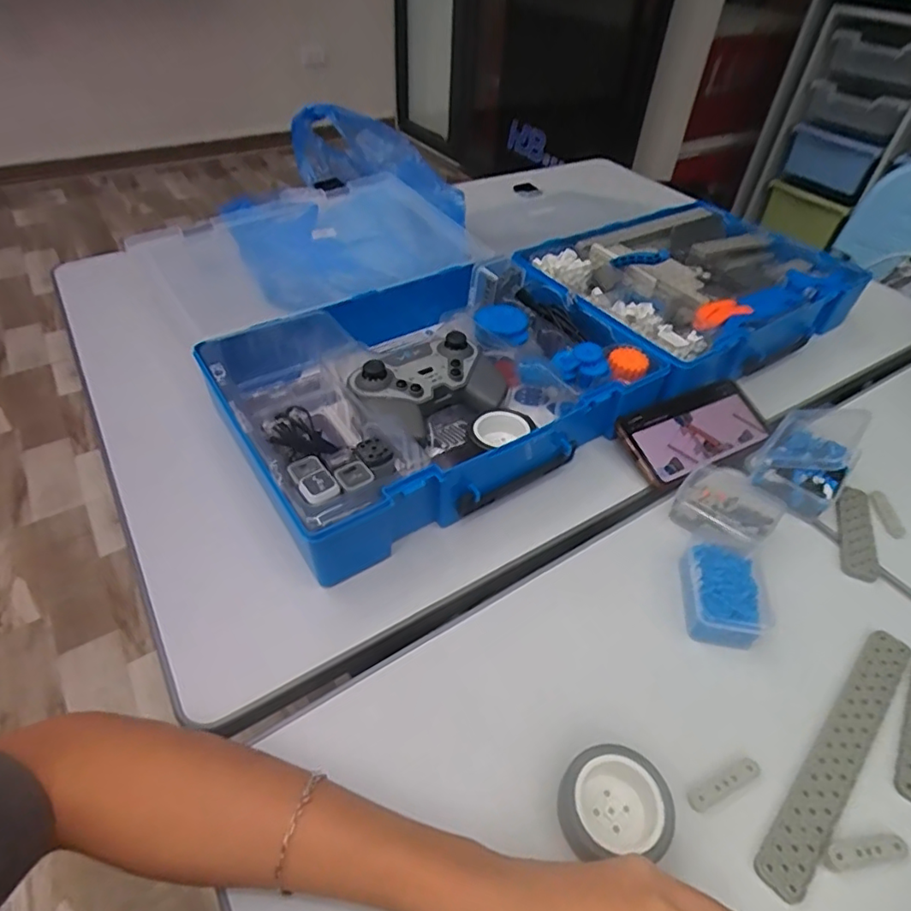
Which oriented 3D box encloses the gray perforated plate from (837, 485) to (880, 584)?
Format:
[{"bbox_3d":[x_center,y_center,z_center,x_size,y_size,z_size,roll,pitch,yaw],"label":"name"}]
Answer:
[{"bbox_3d":[0.337,0.063,0.471,0.027,0.005,0.102,18,47,14],"label":"gray perforated plate"}]

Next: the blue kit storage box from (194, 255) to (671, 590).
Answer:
[{"bbox_3d":[-0.023,-0.075,0.532,0.371,0.070,0.280,-26,52,-26],"label":"blue kit storage box"}]

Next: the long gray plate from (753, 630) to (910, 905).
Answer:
[{"bbox_3d":[0.244,0.182,0.351,0.200,0.006,0.024,-34,56,-31],"label":"long gray plate"}]

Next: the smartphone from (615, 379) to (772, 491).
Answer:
[{"bbox_3d":[0.229,-0.025,0.532,0.161,0.010,0.074,-21,70,-25],"label":"smartphone"}]

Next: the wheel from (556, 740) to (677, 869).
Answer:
[{"bbox_3d":[0.088,0.196,0.316,0.060,0.027,0.052,5,45,1],"label":"wheel"}]

